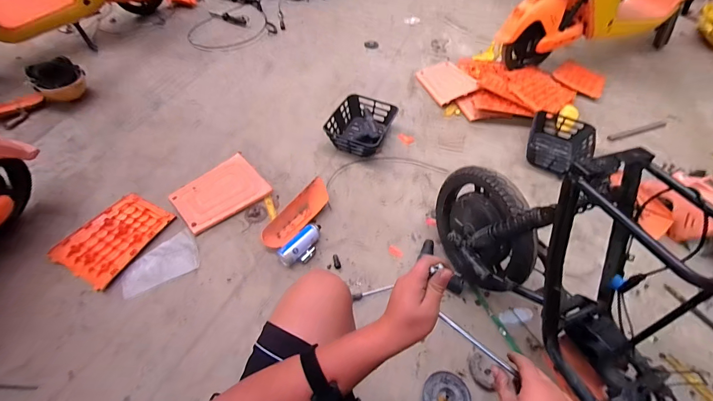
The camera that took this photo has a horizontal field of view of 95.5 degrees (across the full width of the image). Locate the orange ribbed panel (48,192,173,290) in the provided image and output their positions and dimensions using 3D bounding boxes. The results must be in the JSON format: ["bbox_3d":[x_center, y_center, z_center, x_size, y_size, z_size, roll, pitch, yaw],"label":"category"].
[{"bbox_3d":[-0.801,0.115,1.075,0.222,0.027,0.308,23,47,8],"label":"orange ribbed panel"}]

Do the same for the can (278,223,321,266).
[{"bbox_3d":[-0.191,0.151,1.137,0.066,0.062,0.182,36,56,23],"label":"can"}]

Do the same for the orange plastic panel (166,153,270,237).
[{"bbox_3d":[-0.530,-0.037,1.258,0.323,0.044,0.252,-33,60,-28],"label":"orange plastic panel"}]

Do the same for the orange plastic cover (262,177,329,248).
[{"bbox_3d":[-0.222,0.045,1.219,0.111,0.060,0.324,36,73,23],"label":"orange plastic cover"}]

